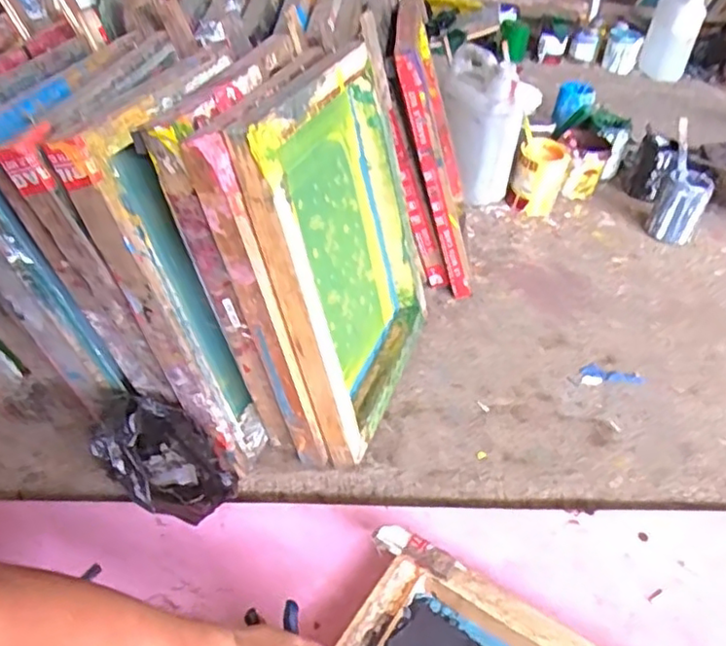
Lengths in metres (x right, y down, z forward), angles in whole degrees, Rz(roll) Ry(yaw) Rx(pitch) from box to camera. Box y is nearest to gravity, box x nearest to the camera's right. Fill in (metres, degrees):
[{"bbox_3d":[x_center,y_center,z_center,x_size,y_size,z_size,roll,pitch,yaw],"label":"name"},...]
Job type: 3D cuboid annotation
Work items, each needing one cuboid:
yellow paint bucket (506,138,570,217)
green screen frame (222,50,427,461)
[{"bbox_3d":[0.382,-0.319,1.402,0.105,0.146,0.108,18,38,11],"label":"yellow paint bucket"},{"bbox_3d":[-0.020,-0.100,0.886,0.051,0.468,0.372,1,36,22],"label":"green screen frame"}]

